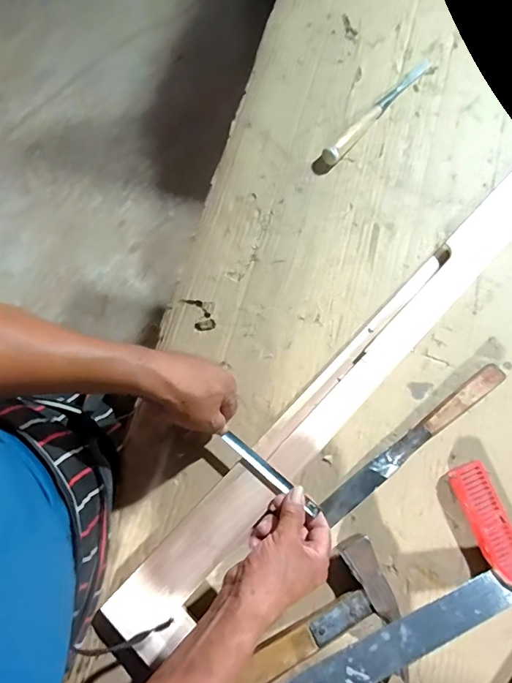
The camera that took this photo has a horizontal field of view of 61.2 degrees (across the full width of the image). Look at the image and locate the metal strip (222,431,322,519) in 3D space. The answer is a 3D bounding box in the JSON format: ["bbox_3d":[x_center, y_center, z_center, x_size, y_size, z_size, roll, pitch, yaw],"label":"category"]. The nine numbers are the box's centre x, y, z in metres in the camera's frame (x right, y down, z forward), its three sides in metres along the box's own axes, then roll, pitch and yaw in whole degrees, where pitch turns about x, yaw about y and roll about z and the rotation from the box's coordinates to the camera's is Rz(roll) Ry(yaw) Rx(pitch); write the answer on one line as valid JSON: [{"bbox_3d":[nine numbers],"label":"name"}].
[{"bbox_3d":[0.016,0.149,0.493,0.132,0.009,0.015,37,78,12],"label":"metal strip"}]

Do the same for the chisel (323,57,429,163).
[{"bbox_3d":[0.186,-0.352,0.644,0.020,0.028,0.255,41,78,9],"label":"chisel"}]

